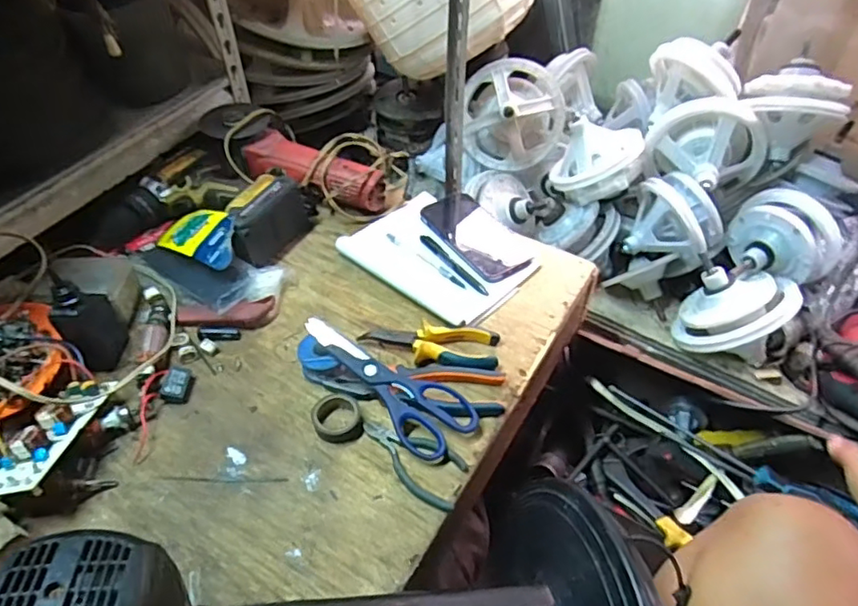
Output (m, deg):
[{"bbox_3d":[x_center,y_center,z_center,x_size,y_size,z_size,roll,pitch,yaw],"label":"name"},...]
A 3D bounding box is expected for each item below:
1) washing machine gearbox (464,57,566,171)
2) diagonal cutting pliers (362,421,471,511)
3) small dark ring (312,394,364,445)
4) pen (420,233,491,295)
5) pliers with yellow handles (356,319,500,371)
[{"bbox_3d":[0.132,-0.293,0.927,0.160,0.170,0.103,4,16,9],"label":"washing machine gearbox"},{"bbox_3d":[-0.020,0.156,0.592,0.117,0.011,0.055,22,50,18],"label":"diagonal cutting pliers"},{"bbox_3d":[-0.095,0.120,0.618,0.047,0.023,0.049,1,47,-1],"label":"small dark ring"},{"bbox_3d":[0.031,-0.050,0.760,0.012,0.010,0.132,-27,54,-24],"label":"pen"},{"bbox_3d":[0.002,0.047,0.675,0.152,0.020,0.052,4,47,2],"label":"pliers with yellow handles"}]

